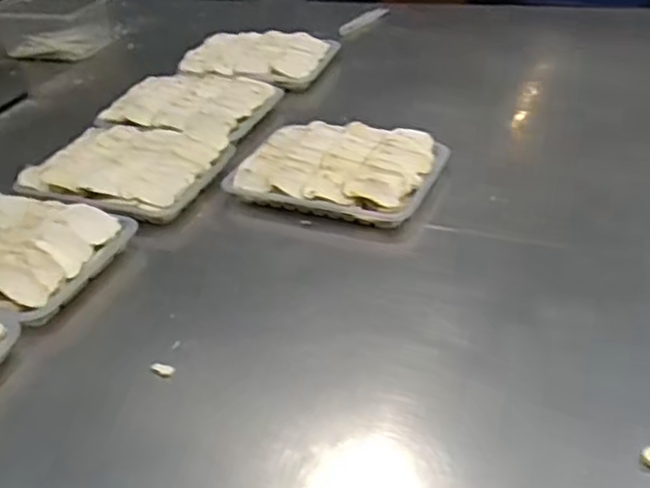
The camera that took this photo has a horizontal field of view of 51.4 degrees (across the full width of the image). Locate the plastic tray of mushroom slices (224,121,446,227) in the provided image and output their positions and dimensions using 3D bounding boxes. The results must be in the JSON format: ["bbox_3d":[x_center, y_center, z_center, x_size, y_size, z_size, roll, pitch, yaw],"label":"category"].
[{"bbox_3d":[0.014,-0.072,0.627,0.178,0.030,0.117,11,40,21],"label":"plastic tray of mushroom slices"}]

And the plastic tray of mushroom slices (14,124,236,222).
[{"bbox_3d":[-0.193,-0.072,0.662,0.171,0.032,0.126,9,39,19],"label":"plastic tray of mushroom slices"}]

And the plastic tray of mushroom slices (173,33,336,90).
[{"bbox_3d":[-0.087,-0.232,0.863,0.179,0.037,0.142,7,39,17],"label":"plastic tray of mushroom slices"}]

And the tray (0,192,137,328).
[{"bbox_3d":[-0.263,0.007,0.556,0.173,0.044,0.125,7,39,17],"label":"tray"}]

